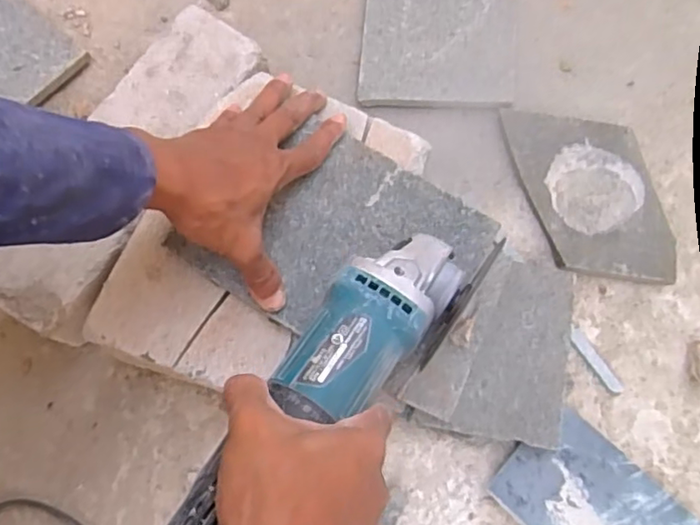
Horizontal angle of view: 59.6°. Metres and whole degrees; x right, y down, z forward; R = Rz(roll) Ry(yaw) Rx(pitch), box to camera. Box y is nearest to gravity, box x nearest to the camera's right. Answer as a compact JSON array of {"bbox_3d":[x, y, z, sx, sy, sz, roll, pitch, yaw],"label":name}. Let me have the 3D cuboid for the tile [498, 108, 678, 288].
[{"bbox_3d":[0.225,-0.066,0.574,0.115,0.015,0.186,-14,72,-3],"label":"tile"}]

